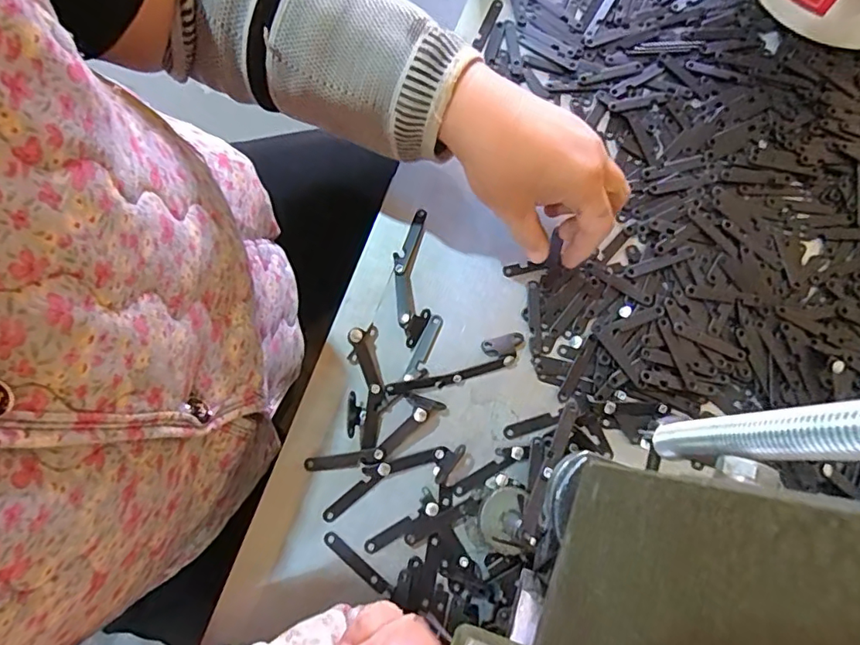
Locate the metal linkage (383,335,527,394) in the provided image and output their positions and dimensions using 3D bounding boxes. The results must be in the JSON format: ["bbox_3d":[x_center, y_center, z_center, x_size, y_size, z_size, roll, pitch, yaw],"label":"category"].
[{"bbox_3d":[0.018,0.030,0.357,0.097,0.008,0.020,-18,79,-5],"label":"metal linkage"}]

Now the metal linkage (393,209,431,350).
[{"bbox_3d":[-0.013,-0.032,0.367,0.022,0.011,0.095,-2,78,-2],"label":"metal linkage"}]

